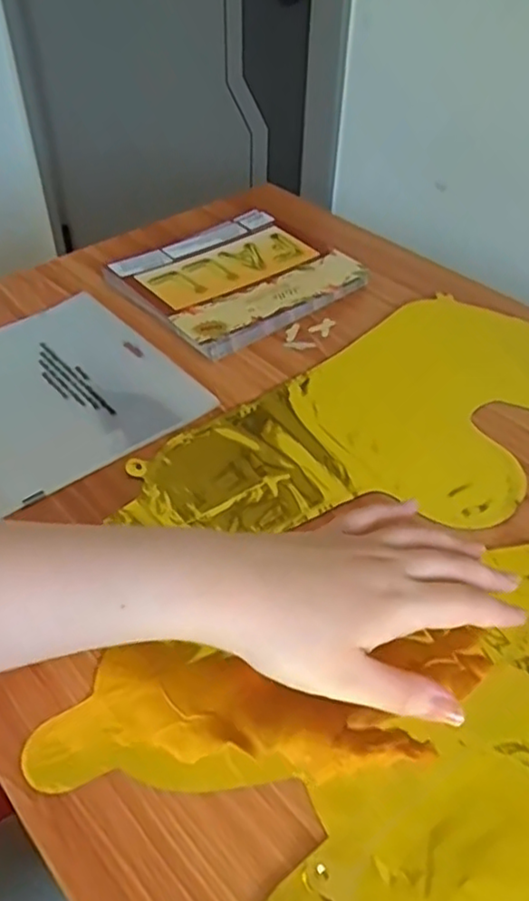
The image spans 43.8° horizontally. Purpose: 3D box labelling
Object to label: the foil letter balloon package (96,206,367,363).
[{"bbox_3d":[-0.028,-0.163,0.622,0.187,0.021,0.162,-30,52,-26],"label":"foil letter balloon package"}]

